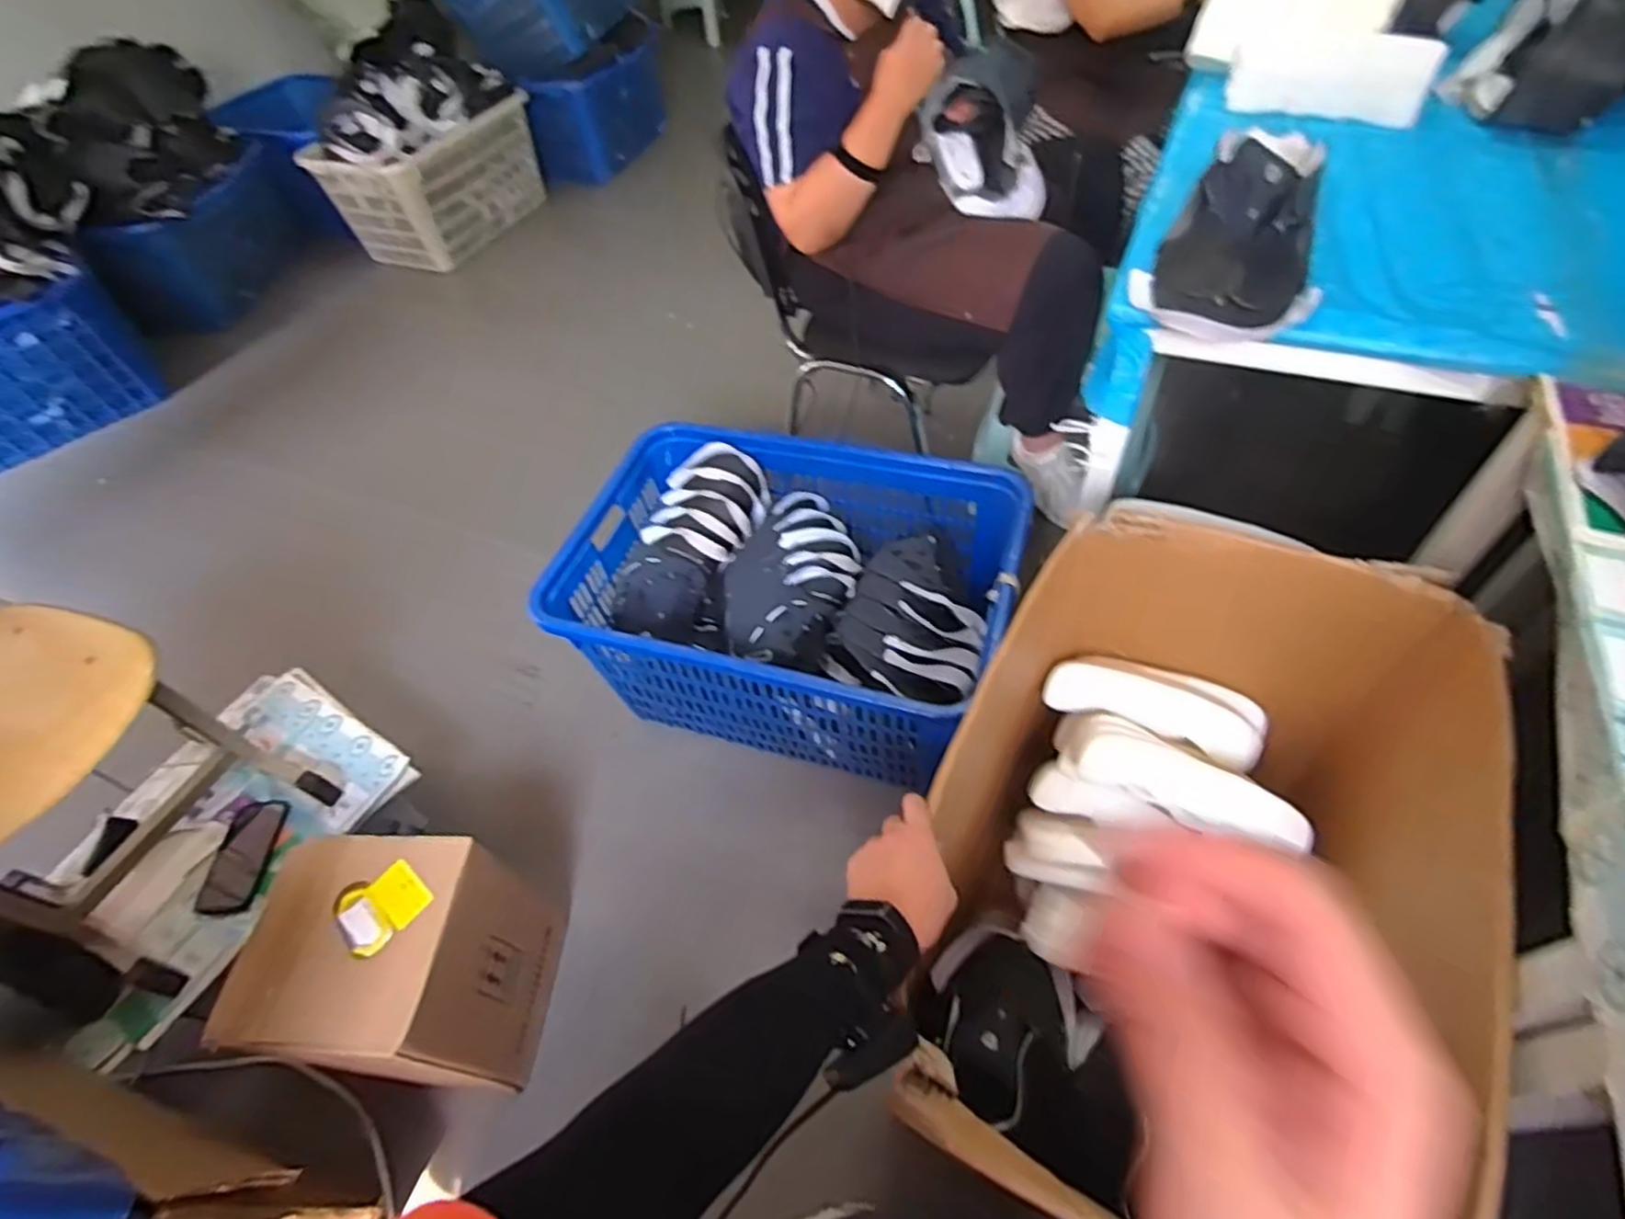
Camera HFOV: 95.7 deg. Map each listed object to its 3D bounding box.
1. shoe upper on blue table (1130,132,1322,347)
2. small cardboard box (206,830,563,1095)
[{"bbox_3d":[0.484,-0.421,0.831,0.187,0.126,0.218,22,58,21],"label":"shoe upper on blue table"},{"bbox_3d":[-0.556,0.503,1.027,0.272,0.329,0.269,-1,52,6],"label":"small cardboard box"}]

